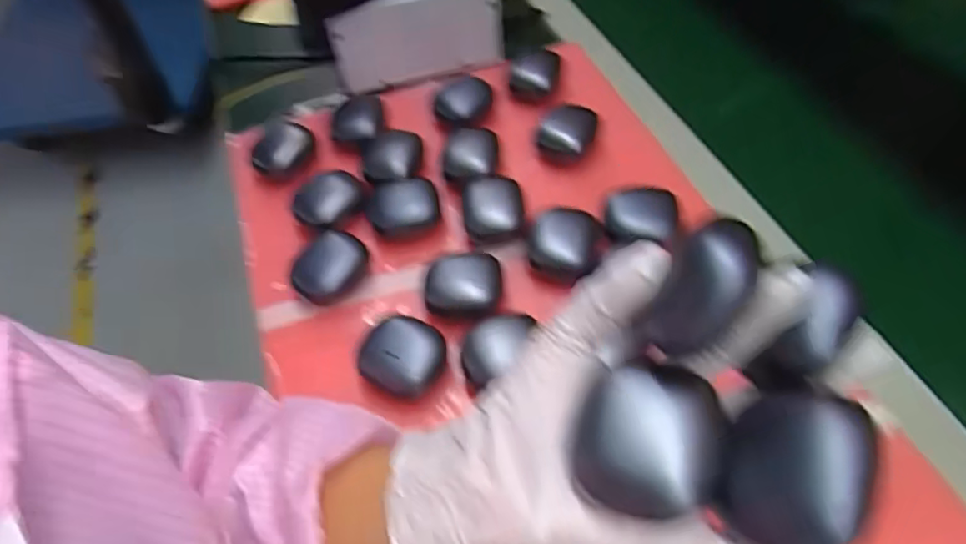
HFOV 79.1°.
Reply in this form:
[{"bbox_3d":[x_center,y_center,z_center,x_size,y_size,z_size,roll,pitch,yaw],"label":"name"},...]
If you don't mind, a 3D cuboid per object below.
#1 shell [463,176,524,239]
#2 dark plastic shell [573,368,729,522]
[{"bbox_3d":[0.008,-0.050,0.446,0.044,0.017,0.049,-6,54,1],"label":"shell"},{"bbox_3d":[0.059,0.059,0.206,0.046,0.016,0.049,14,56,14],"label":"dark plastic shell"}]

